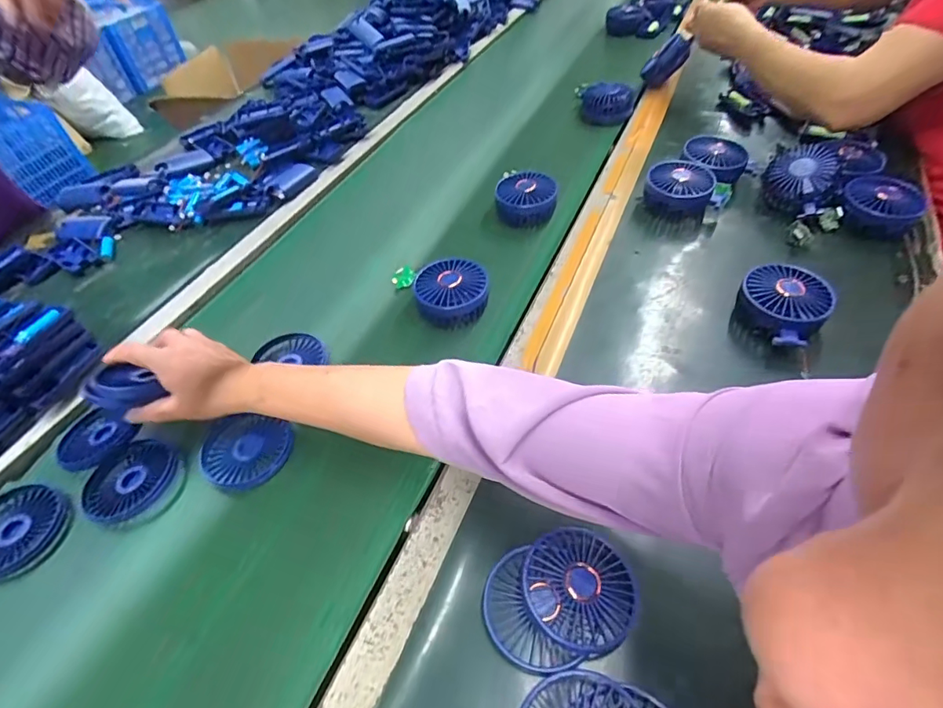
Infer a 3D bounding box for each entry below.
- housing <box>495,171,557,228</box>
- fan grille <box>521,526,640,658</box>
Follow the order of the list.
[{"bbox_3d":[0.077,-0.218,0.707,0.081,0.044,0.072,-2,49,5],"label":"housing"},{"bbox_3d":[0.084,0.177,0.385,0.084,0.023,0.090,-3,49,4],"label":"fan grille"}]

